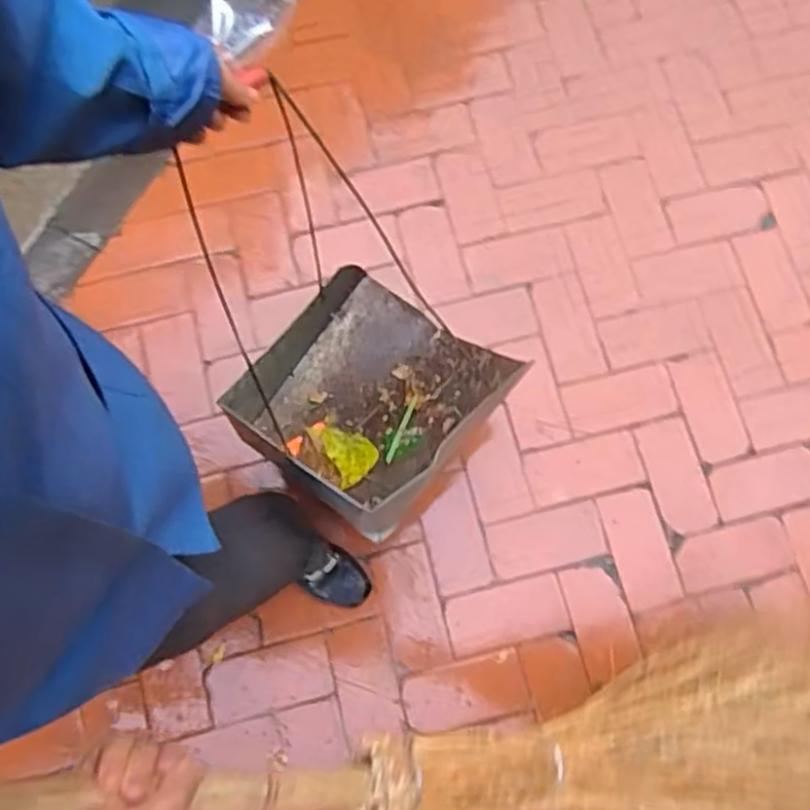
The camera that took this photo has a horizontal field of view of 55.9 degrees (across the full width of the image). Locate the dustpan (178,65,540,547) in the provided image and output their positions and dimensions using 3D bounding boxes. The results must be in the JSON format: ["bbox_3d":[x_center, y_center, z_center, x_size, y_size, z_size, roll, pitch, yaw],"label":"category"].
[{"bbox_3d":[-0.048,-0.020,1.058,0.290,0.162,0.312,37,79,9],"label":"dustpan"}]

